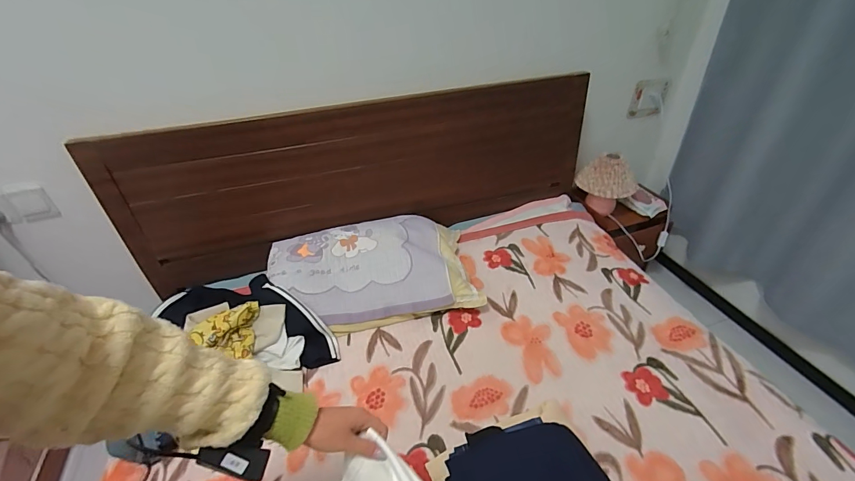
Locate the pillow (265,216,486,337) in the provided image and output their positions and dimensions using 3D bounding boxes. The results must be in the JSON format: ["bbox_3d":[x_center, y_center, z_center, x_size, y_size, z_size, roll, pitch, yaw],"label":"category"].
[{"bbox_3d":[-0.173,0.081,1.175,0.592,0.147,0.377,-7,38,-5],"label":"pillow"}]

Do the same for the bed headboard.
[{"bbox_3d":[-0.157,-0.202,1.244,1.477,0.480,0.055,-14,39,-13],"label":"bed headboard"}]

